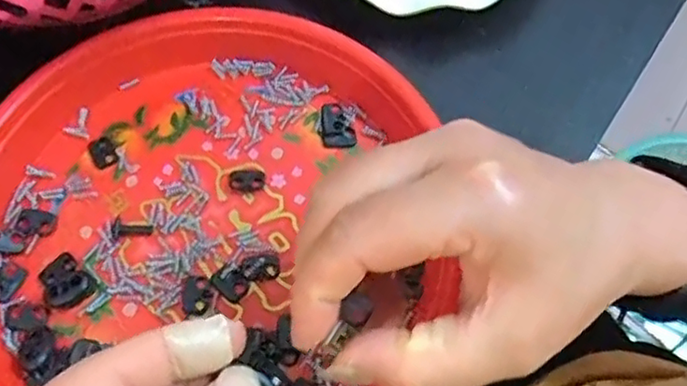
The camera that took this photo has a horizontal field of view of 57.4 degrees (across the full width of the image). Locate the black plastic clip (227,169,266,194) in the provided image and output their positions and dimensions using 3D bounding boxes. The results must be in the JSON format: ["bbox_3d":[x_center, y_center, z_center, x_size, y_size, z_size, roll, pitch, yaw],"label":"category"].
[{"bbox_3d":[-0.049,-0.007,0.315,0.018,0.004,0.013,-6,66,-5],"label":"black plastic clip"}]

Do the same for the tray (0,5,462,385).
[{"bbox_3d":[-0.076,0.005,0.298,0.209,0.025,0.210,10,65,3],"label":"tray"}]

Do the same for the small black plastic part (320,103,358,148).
[{"bbox_3d":[-0.003,-0.036,0.328,0.018,0.006,0.024,-6,65,-4],"label":"small black plastic part"}]

